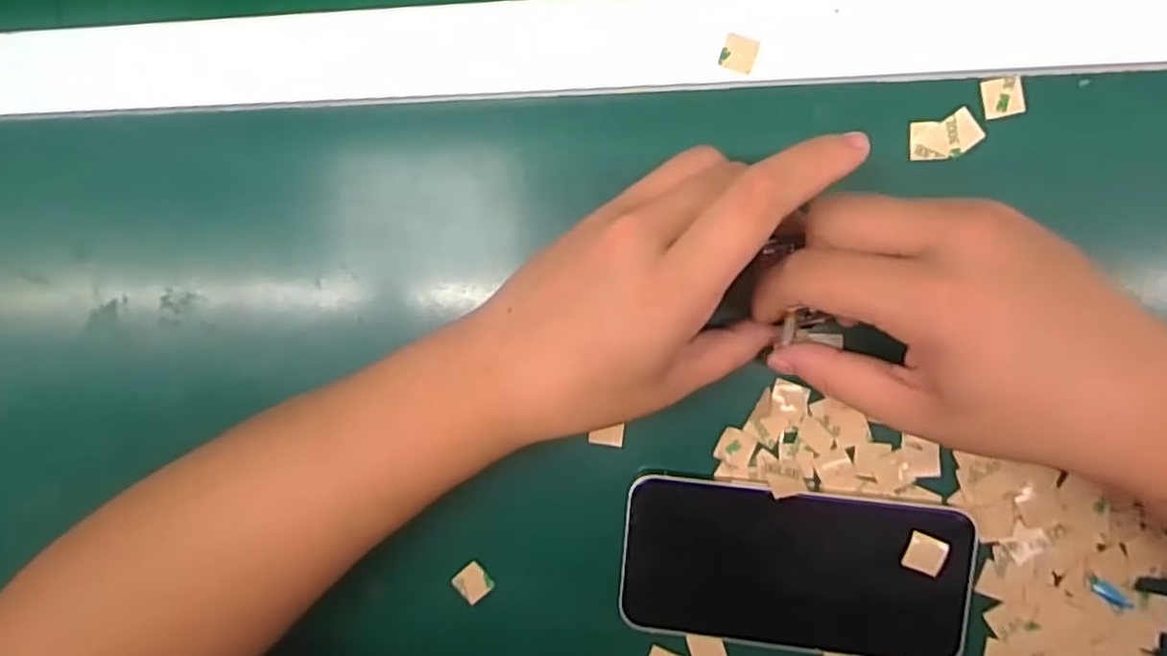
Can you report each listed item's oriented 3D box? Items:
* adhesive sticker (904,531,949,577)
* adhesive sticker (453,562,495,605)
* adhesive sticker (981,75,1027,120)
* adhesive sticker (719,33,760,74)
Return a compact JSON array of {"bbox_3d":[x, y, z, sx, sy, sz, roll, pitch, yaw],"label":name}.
[{"bbox_3d":[0.144,0.095,0.288,0.015,0.004,0.016,20,96,6],"label":"adhesive sticker"},{"bbox_3d":[-0.052,0.121,0.327,0.015,0.004,0.016,-41,88,8],"label":"adhesive sticker"},{"bbox_3d":[0.171,-0.094,0.278,0.015,0.004,0.016,-9,92,8],"label":"adhesive sticker"},{"bbox_3d":[0.066,-0.116,0.290,0.015,0.004,0.015,19,91,4],"label":"adhesive sticker"}]

